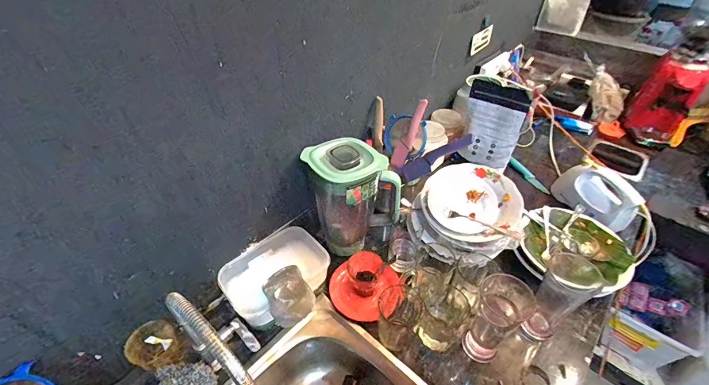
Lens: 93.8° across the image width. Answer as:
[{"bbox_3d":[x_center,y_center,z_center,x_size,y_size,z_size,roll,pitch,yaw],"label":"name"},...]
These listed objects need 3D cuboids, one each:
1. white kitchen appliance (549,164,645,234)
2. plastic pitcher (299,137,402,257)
[{"bbox_3d":[0.605,0.007,0.844,0.075,0.119,0.195,-15,45,-17],"label":"white kitchen appliance"},{"bbox_3d":[-0.005,0.020,0.710,0.169,0.250,0.117,-17,46,-19],"label":"plastic pitcher"}]

